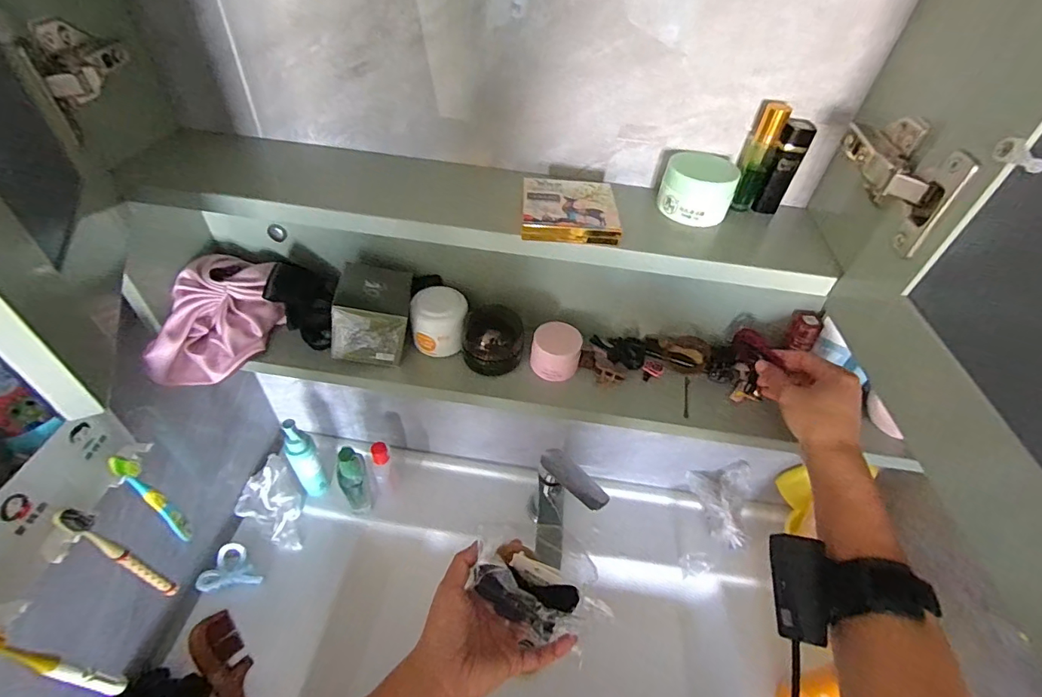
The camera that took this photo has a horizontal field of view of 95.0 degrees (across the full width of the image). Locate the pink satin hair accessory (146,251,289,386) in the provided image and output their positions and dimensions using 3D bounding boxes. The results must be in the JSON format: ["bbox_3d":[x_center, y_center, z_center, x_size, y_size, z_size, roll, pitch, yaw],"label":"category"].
[{"bbox_3d":[-0.309,-0.023,0.487,0.078,0.089,0.129,18,47,11],"label":"pink satin hair accessory"}]

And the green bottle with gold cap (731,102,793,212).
[{"bbox_3d":[0.195,-0.155,0.392,0.021,0.081,0.017,26,50,18],"label":"green bottle with gold cap"}]

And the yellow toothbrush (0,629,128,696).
[{"bbox_3d":[-0.354,0.235,0.357,0.022,0.175,0.016,14,47,8],"label":"yellow toothbrush"}]

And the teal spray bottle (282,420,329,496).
[{"bbox_3d":[-0.315,0.168,0.702,0.036,0.173,0.032,-24,53,-25],"label":"teal spray bottle"}]

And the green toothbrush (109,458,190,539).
[{"bbox_3d":[-0.333,0.139,0.437,0.010,0.139,0.019,28,50,20],"label":"green toothbrush"}]

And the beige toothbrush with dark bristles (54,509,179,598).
[{"bbox_3d":[-0.343,0.178,0.412,0.021,0.175,0.014,22,48,15],"label":"beige toothbrush with dark bristles"}]

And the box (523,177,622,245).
[{"bbox_3d":[0.039,-0.110,0.380,0.073,0.011,0.079,4,46,-2],"label":"box"}]

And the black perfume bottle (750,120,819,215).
[{"bbox_3d":[0.217,-0.148,0.396,0.022,0.072,0.017,26,50,18],"label":"black perfume bottle"}]

